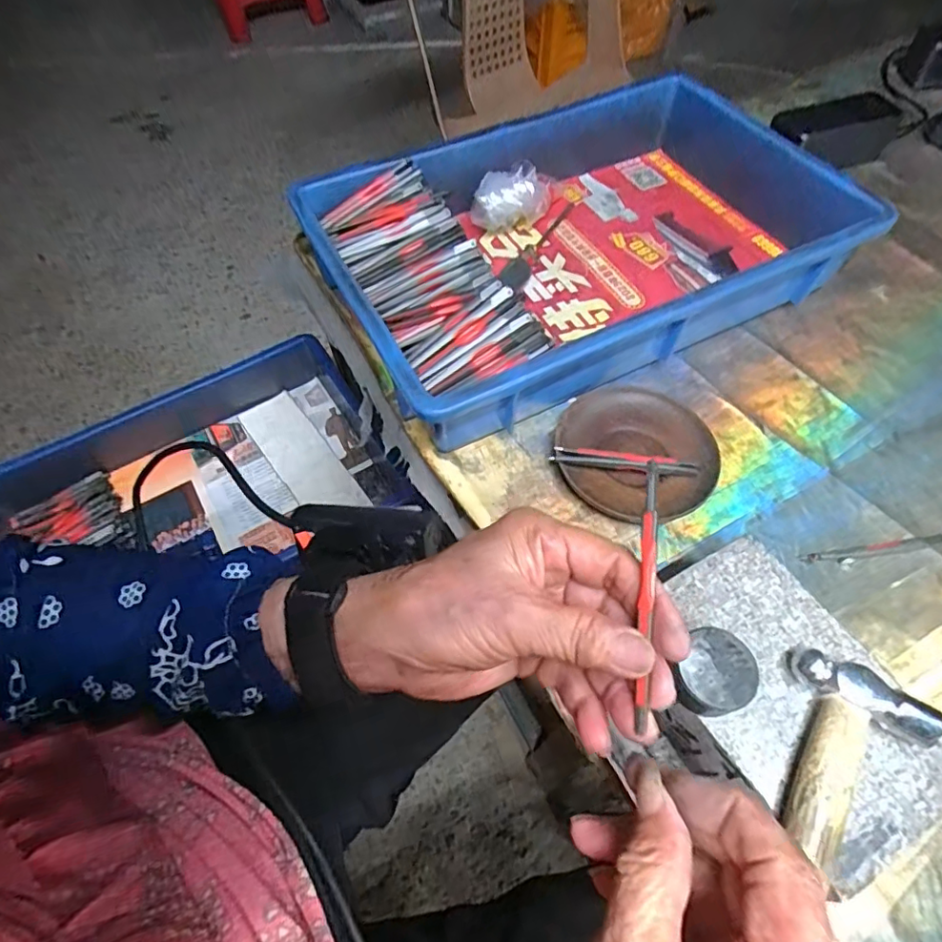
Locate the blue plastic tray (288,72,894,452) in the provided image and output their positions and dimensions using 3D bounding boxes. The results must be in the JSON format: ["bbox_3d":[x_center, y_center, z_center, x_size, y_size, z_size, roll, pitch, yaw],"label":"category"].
[{"bbox_3d":[0.100,-0.209,0.483,0.439,0.069,0.271,-24,62,-14],"label":"blue plastic tray"}]

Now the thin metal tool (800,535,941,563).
[{"bbox_3d":[0.273,0.052,0.371,0.101,0.004,0.009,-7,60,-4],"label":"thin metal tool"}]

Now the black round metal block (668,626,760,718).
[{"bbox_3d":[0.117,0.098,0.266,0.034,0.018,0.038,35,67,18],"label":"black round metal block"}]

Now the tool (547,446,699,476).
[{"bbox_3d":[0.112,-0.007,0.399,0.104,0.009,0.015,5,60,3],"label":"tool"}]

